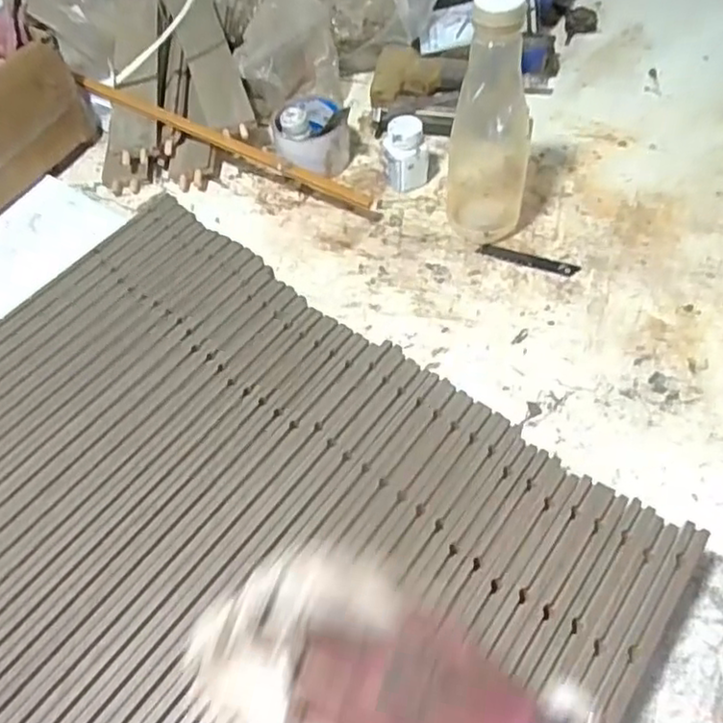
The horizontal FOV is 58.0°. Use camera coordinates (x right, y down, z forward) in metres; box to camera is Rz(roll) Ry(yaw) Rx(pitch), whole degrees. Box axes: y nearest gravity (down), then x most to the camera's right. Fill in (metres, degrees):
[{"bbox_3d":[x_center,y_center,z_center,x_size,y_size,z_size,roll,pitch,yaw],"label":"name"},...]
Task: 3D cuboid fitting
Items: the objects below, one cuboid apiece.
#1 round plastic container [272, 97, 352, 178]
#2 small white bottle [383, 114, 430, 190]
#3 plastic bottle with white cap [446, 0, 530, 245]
[{"bbox_3d":[-0.055,-0.259,0.735,0.085,0.068,0.098,-6,55,1],"label":"round plastic container"},{"bbox_3d":[0.046,-0.224,0.698,0.044,0.073,0.039,-19,45,-8],"label":"small white bottle"},{"bbox_3d":[0.117,-0.204,0.581,0.062,0.228,0.059,-31,58,-16],"label":"plastic bottle with white cap"}]

